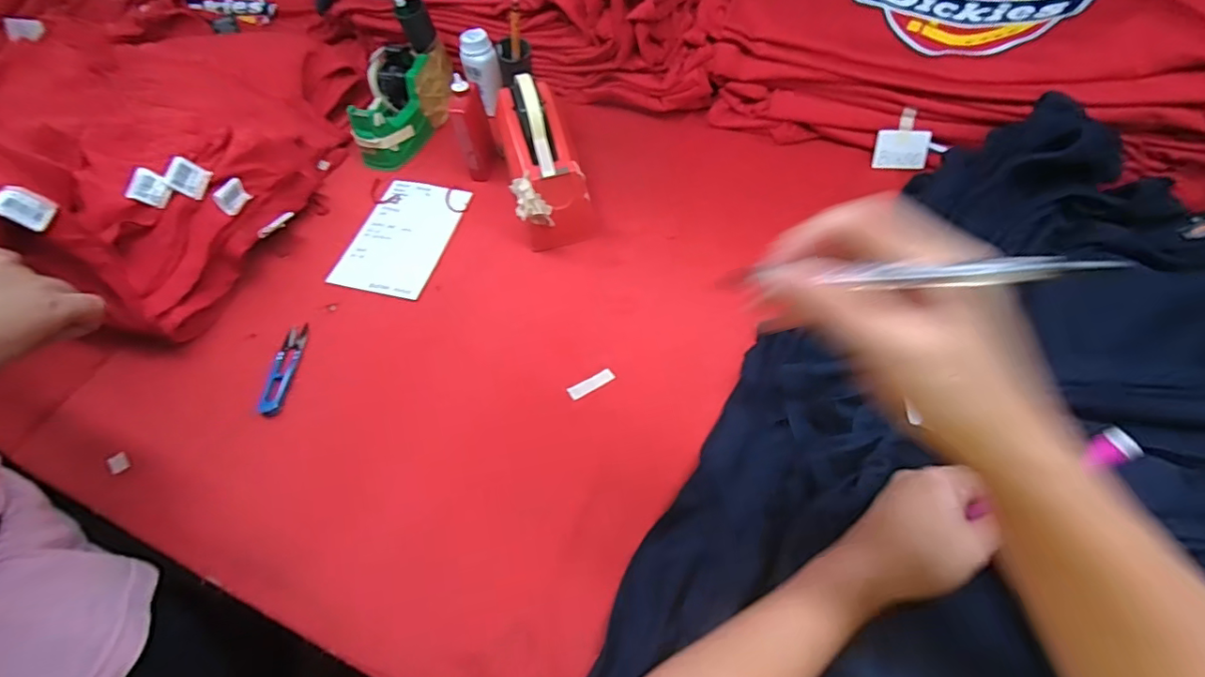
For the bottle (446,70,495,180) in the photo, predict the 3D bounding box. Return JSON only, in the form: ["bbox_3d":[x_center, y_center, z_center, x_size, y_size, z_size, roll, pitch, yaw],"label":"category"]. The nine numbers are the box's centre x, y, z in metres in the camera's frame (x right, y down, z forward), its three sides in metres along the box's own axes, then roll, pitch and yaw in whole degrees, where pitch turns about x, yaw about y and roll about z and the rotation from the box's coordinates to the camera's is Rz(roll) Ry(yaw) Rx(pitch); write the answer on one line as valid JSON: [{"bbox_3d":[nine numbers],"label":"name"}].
[{"bbox_3d":[-0.150,-0.243,0.628,0.026,0.110,0.052,5,55,5],"label":"bottle"}]

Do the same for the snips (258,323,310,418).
[{"bbox_3d":[-0.314,0.030,0.530,0.022,0.015,0.102,4,54,-11],"label":"snips"}]

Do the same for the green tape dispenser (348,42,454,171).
[{"bbox_3d":[-0.252,-0.311,0.692,0.067,0.084,0.179,12,61,12],"label":"green tape dispenser"}]

